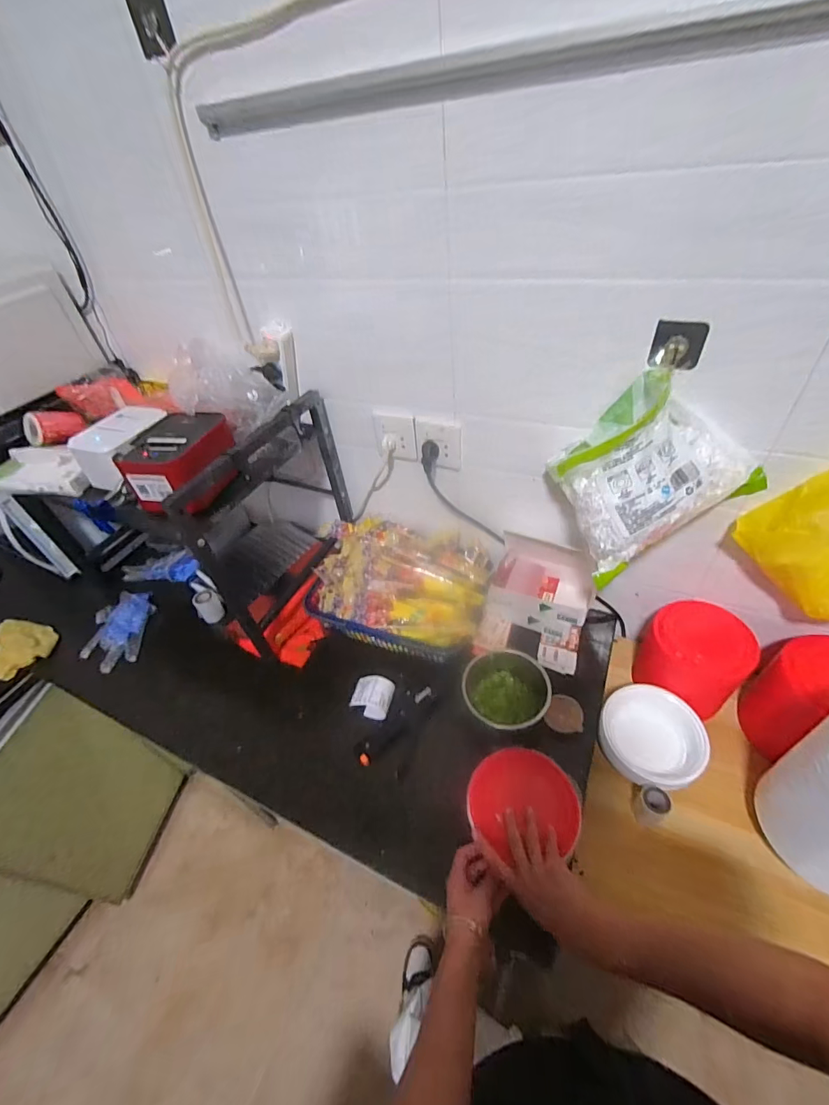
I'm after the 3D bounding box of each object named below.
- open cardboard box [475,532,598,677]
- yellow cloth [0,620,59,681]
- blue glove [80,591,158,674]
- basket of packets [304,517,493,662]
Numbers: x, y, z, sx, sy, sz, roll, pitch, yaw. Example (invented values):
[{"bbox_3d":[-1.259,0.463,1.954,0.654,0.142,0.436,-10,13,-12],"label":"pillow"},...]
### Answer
[{"bbox_3d":[0.231,0.088,0.831,0.196,0.166,0.187,10,47,17],"label":"open cardboard box"},{"bbox_3d":[-0.858,0.209,0.959,0.103,0.029,0.134,4,55,-40],"label":"yellow cloth"},{"bbox_3d":[-0.661,0.168,0.959,0.131,0.043,0.187,-8,44,0],"label":"blue glove"},{"bbox_3d":[-0.035,0.060,0.893,0.363,0.118,0.252,12,48,19],"label":"basket of packets"}]

